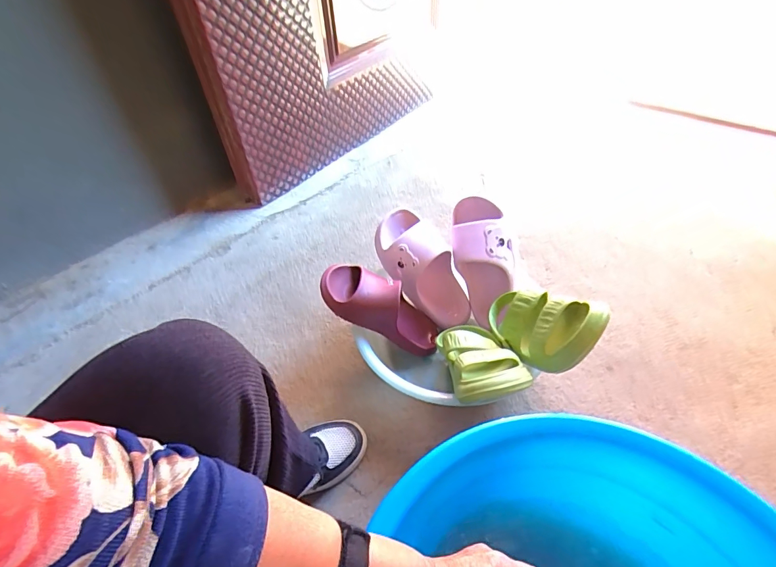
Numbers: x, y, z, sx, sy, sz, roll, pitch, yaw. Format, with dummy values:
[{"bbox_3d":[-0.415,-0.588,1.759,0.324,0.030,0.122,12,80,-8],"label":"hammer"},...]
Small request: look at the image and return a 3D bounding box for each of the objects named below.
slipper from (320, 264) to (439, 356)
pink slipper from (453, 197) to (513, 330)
[{"bbox_3d":[0.001,0.040,0.675,0.236,0.074,0.088,34,42,-20],"label":"slipper"},{"bbox_3d":[0.172,-0.035,0.720,0.103,0.238,0.071,-9,7,-1],"label":"pink slipper"}]

